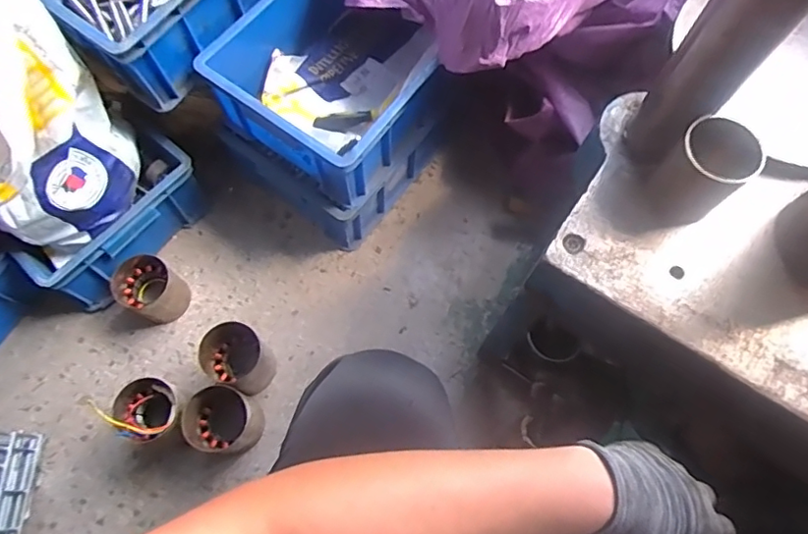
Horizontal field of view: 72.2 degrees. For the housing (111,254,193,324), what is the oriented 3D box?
[{"bbox_3d":[-0.444,0.040,0.977,0.100,0.095,0.092,1,70,-1],"label":"housing"}]

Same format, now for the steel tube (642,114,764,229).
[{"bbox_3d":[0.277,-0.084,0.526,0.060,0.098,0.066,1,70,-1],"label":"steel tube"}]

